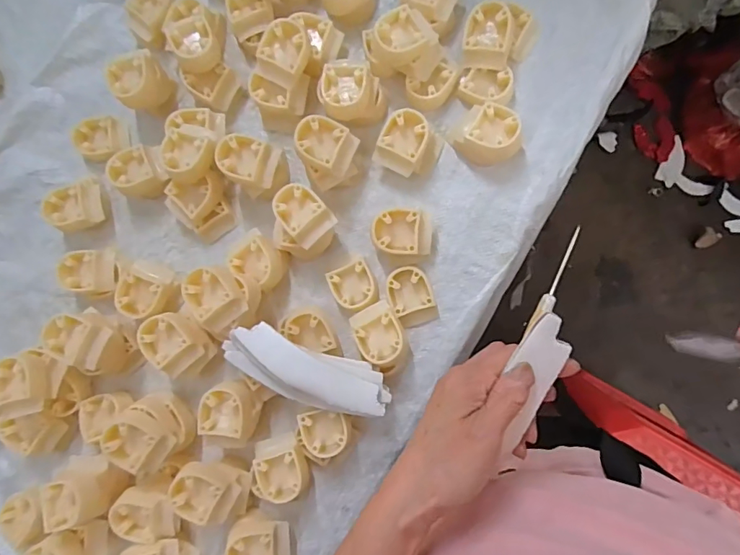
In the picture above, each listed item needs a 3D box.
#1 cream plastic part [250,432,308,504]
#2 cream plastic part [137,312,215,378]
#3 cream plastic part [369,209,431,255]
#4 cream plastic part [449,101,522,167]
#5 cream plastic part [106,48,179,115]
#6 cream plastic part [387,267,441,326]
[{"bbox_3d":[-0.093,0.194,0.475,0.057,0.034,0.060,-15,83,6],"label":"cream plastic part"},{"bbox_3d":[-0.203,0.070,0.492,0.050,0.051,0.067,-44,82,2],"label":"cream plastic part"},{"bbox_3d":[0.033,-0.045,0.484,0.063,0.039,0.049,-3,84,8],"label":"cream plastic part"},{"bbox_3d":[0.122,-0.146,0.478,0.065,0.040,0.054,37,90,10],"label":"cream plastic part"},{"bbox_3d":[-0.258,-0.218,0.528,0.050,0.056,0.052,-1,84,8],"label":"cream plastic part"},{"bbox_3d":[0.044,0.020,0.487,0.044,0.019,0.061,-17,82,6],"label":"cream plastic part"}]

